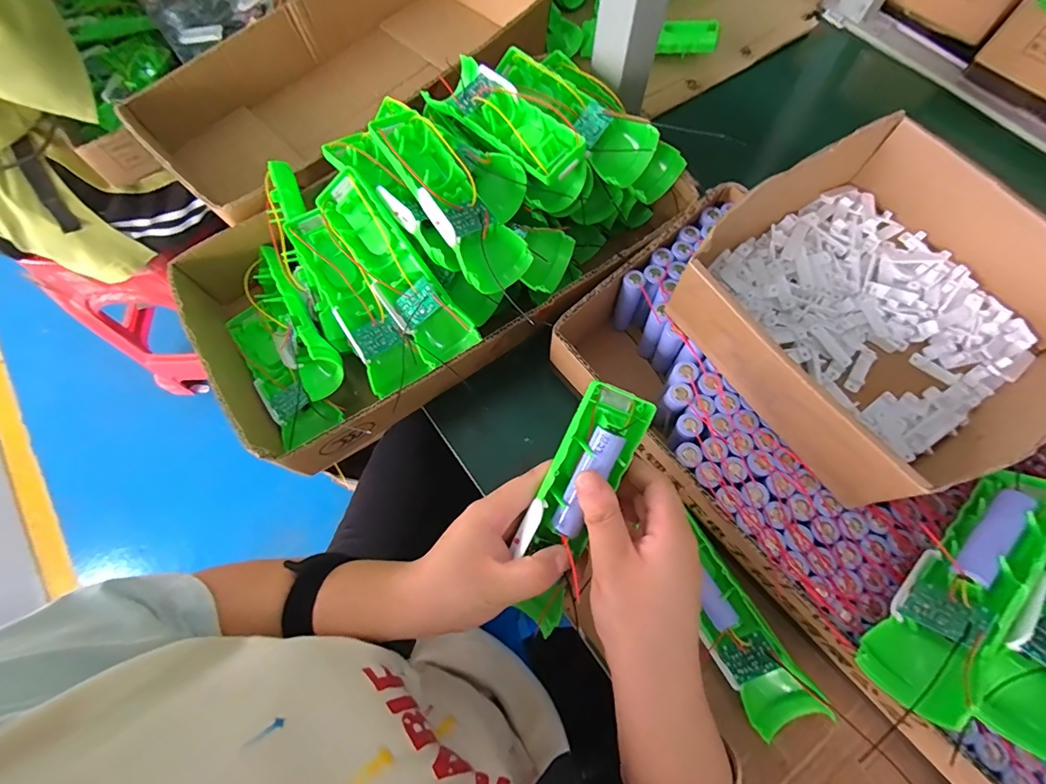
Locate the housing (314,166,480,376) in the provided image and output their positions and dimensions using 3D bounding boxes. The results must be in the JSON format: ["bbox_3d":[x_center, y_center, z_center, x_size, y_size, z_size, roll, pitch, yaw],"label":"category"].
[{"bbox_3d":[-0.100,-0.094,0.360,0.043,0.034,0.159,-37,95,-11],"label":"housing"}]

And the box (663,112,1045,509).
[{"bbox_3d":[0.246,-0.060,0.318,0.204,0.073,0.207,-35,73,-11],"label":"box"}]

